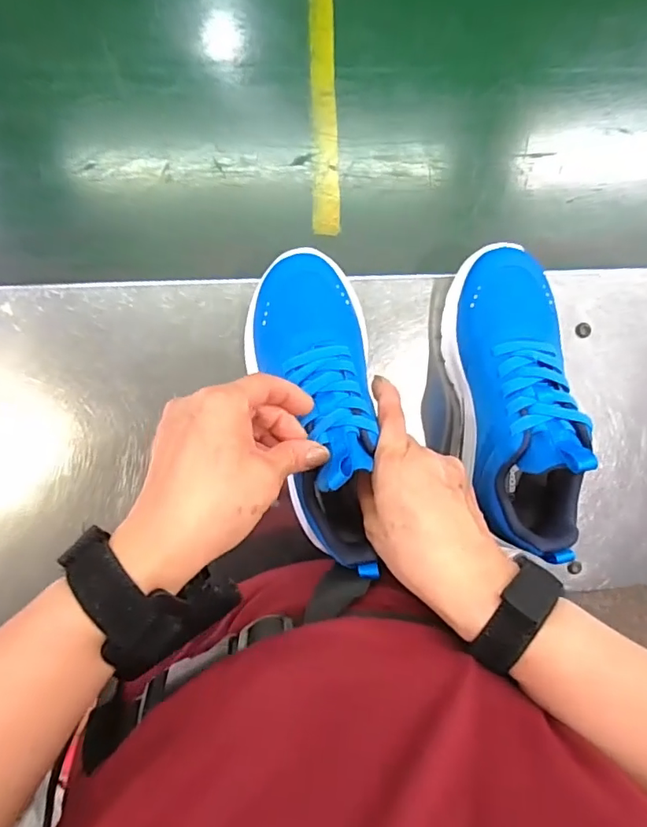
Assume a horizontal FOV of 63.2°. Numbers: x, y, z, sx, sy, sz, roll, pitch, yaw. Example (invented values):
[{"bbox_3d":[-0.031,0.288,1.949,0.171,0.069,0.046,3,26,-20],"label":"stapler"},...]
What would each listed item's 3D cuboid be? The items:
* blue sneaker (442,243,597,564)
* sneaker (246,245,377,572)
[{"bbox_3d":[0.136,-0.013,0.358,0.070,0.102,0.206,-7,80,-3],"label":"blue sneaker"},{"bbox_3d":[-0.002,-0.005,0.343,0.083,0.084,0.208,-9,81,-3],"label":"sneaker"}]

